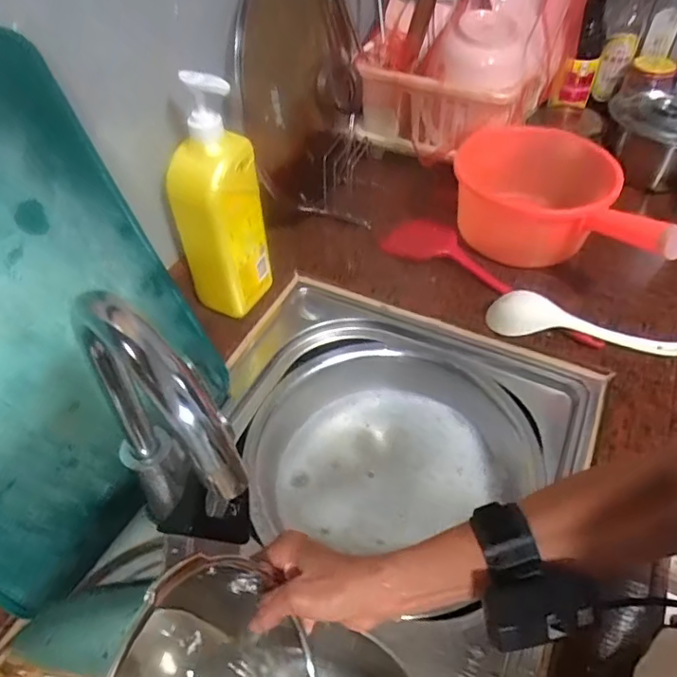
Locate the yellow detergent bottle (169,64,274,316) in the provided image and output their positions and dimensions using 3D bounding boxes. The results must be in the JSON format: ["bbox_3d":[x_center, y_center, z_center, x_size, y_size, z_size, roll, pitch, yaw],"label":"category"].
[{"bbox_3d":[-0.138,-0.152,0.616,0.077,0.277,0.069,11,49,11],"label":"yellow detergent bottle"}]

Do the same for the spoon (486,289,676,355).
[{"bbox_3d":[0.301,-0.016,0.653,0.232,0.046,0.033,10,49,10],"label":"spoon"}]

